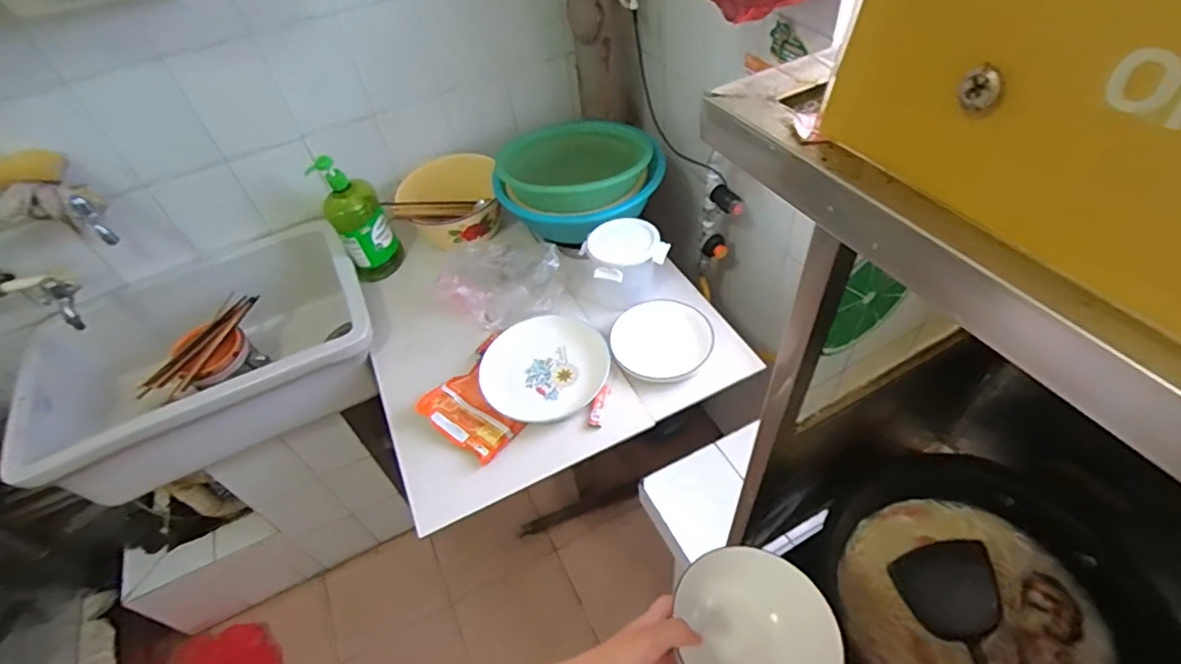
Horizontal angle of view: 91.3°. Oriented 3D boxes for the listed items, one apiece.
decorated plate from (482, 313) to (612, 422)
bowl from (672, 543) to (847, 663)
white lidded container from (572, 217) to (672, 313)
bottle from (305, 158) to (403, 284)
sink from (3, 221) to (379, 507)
[{"bbox_3d":[-0.080,0.058,1.006,0.218,0.027,0.208,-3,49,4],"label":"decorated plate"},{"bbox_3d":[0.137,0.253,0.481,0.130,0.059,0.120,-3,49,4],"label":"bowl"},{"bbox_3d":[0.044,-0.129,1.072,0.156,0.119,0.132,-27,51,-16],"label":"white lidded container"},{"bbox_3d":[-0.466,-0.223,1.171,0.107,0.248,0.084,-27,51,-16],"label":"bottle"},{"bbox_3d":[-0.766,0.058,1.164,0.640,0.208,0.395,-25,51,-15],"label":"sink"}]

